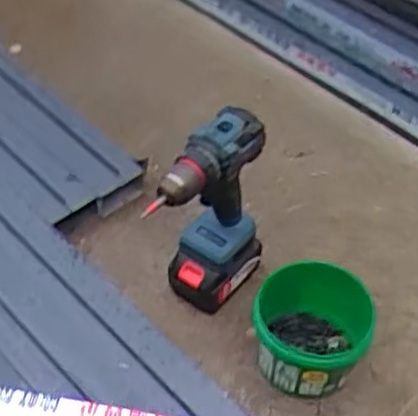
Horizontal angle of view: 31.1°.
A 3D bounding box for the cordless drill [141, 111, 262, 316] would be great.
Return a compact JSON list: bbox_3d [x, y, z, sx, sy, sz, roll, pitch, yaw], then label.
[{"bbox_3d":[-0.006,0.020,0.887,0.149,0.263,0.070,-36,56,-29],"label":"cordless drill"}]

